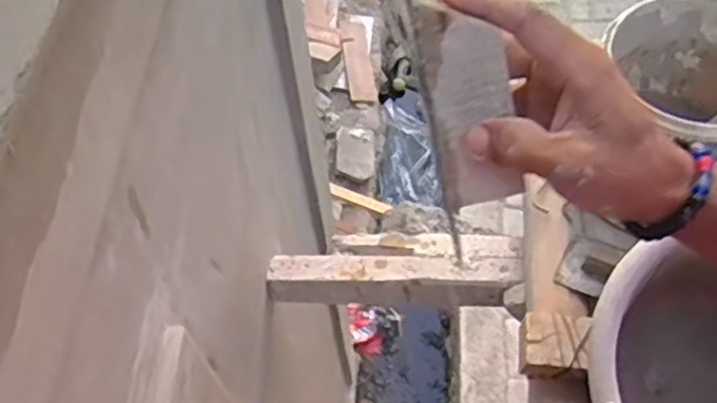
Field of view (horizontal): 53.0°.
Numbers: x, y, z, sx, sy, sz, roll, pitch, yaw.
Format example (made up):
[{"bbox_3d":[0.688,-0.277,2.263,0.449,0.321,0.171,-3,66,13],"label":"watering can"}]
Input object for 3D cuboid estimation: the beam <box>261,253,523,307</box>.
[{"bbox_3d":[0.042,0.094,0.880,0.295,0.046,0.053,1,58,4],"label":"beam"}]

